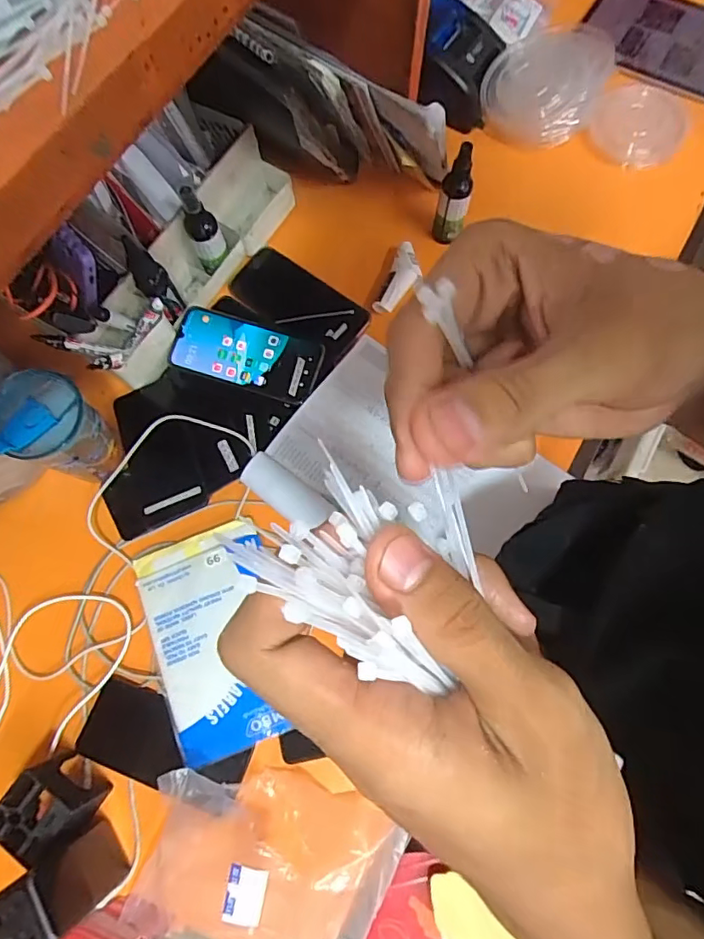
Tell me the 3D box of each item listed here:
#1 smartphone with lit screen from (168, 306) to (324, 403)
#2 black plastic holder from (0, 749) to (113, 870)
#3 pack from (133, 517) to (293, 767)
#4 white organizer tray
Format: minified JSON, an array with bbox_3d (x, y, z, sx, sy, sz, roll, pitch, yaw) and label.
[{"bbox_3d":[-0.124,-0.136,0.620,0.174,0.007,0.081,14,75,5],"label":"smartphone with lit screen"},{"bbox_3d":[-0.271,0.305,0.482,0.065,0.089,0.055,37,78,10],"label":"black plastic holder"},{"bbox_3d":[-0.142,0.170,0.551,0.130,0.016,0.215,-18,75,-5],"label":"pack"},{"bbox_3d":[-0.183,-0.250,0.642,0.076,0.095,0.327,32,77,9],"label":"white organizer tray"}]

